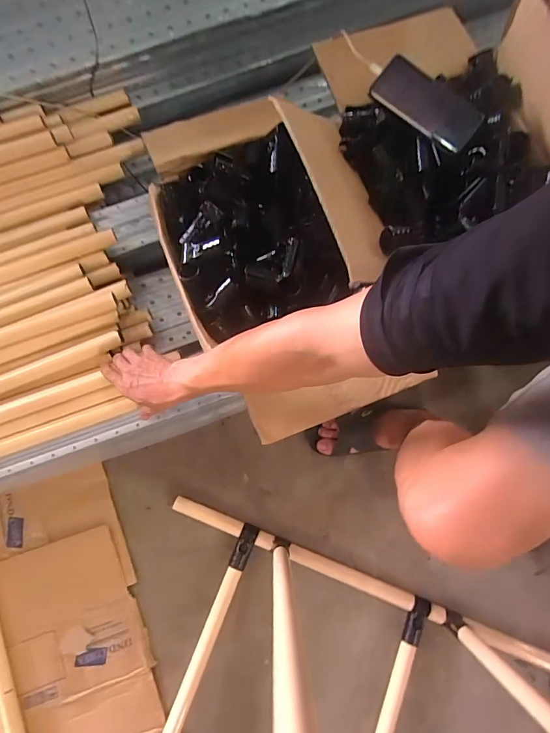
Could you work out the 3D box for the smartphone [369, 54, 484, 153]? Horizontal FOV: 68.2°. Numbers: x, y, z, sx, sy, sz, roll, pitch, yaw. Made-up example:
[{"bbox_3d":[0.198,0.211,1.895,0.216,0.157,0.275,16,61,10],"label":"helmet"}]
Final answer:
[{"bbox_3d":[0.229,-0.394,0.604,0.161,0.016,0.085,38,84,5],"label":"smartphone"}]

